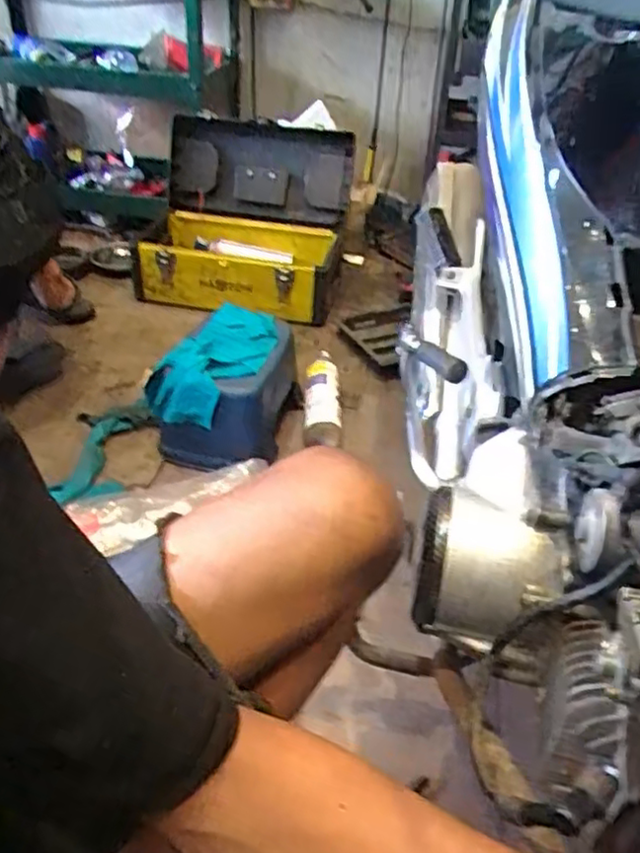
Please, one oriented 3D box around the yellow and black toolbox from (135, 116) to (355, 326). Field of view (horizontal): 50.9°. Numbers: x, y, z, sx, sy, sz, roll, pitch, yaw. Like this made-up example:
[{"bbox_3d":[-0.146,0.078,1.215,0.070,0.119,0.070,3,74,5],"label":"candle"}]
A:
[{"bbox_3d":[-0.184,-0.499,1.600,0.481,0.320,0.443,9,37,6],"label":"yellow and black toolbox"}]

